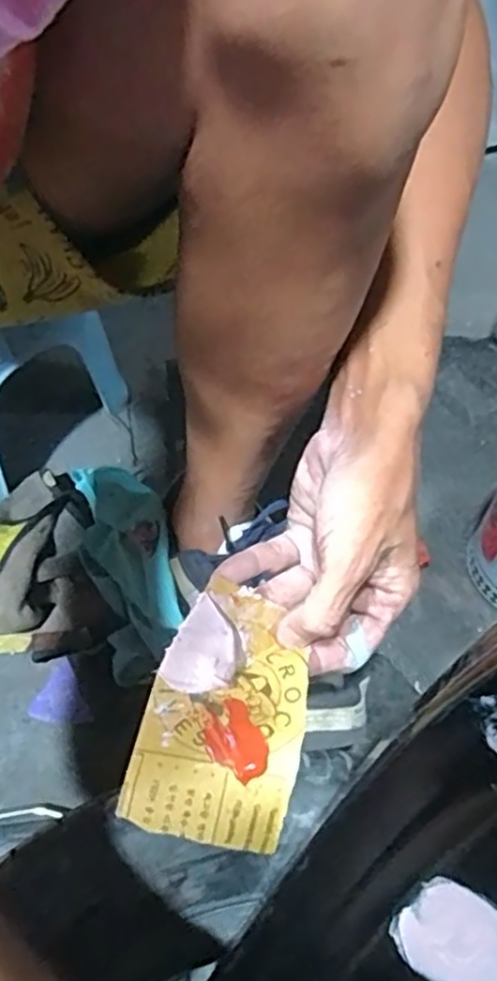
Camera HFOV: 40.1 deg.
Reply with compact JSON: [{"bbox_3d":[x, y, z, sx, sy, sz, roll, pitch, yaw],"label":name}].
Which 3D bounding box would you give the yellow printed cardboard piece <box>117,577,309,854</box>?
[{"bbox_3d":[-0.010,0.101,0.308,0.069,0.031,0.101,8,57,6],"label":"yellow printed cardboard piece"}]

